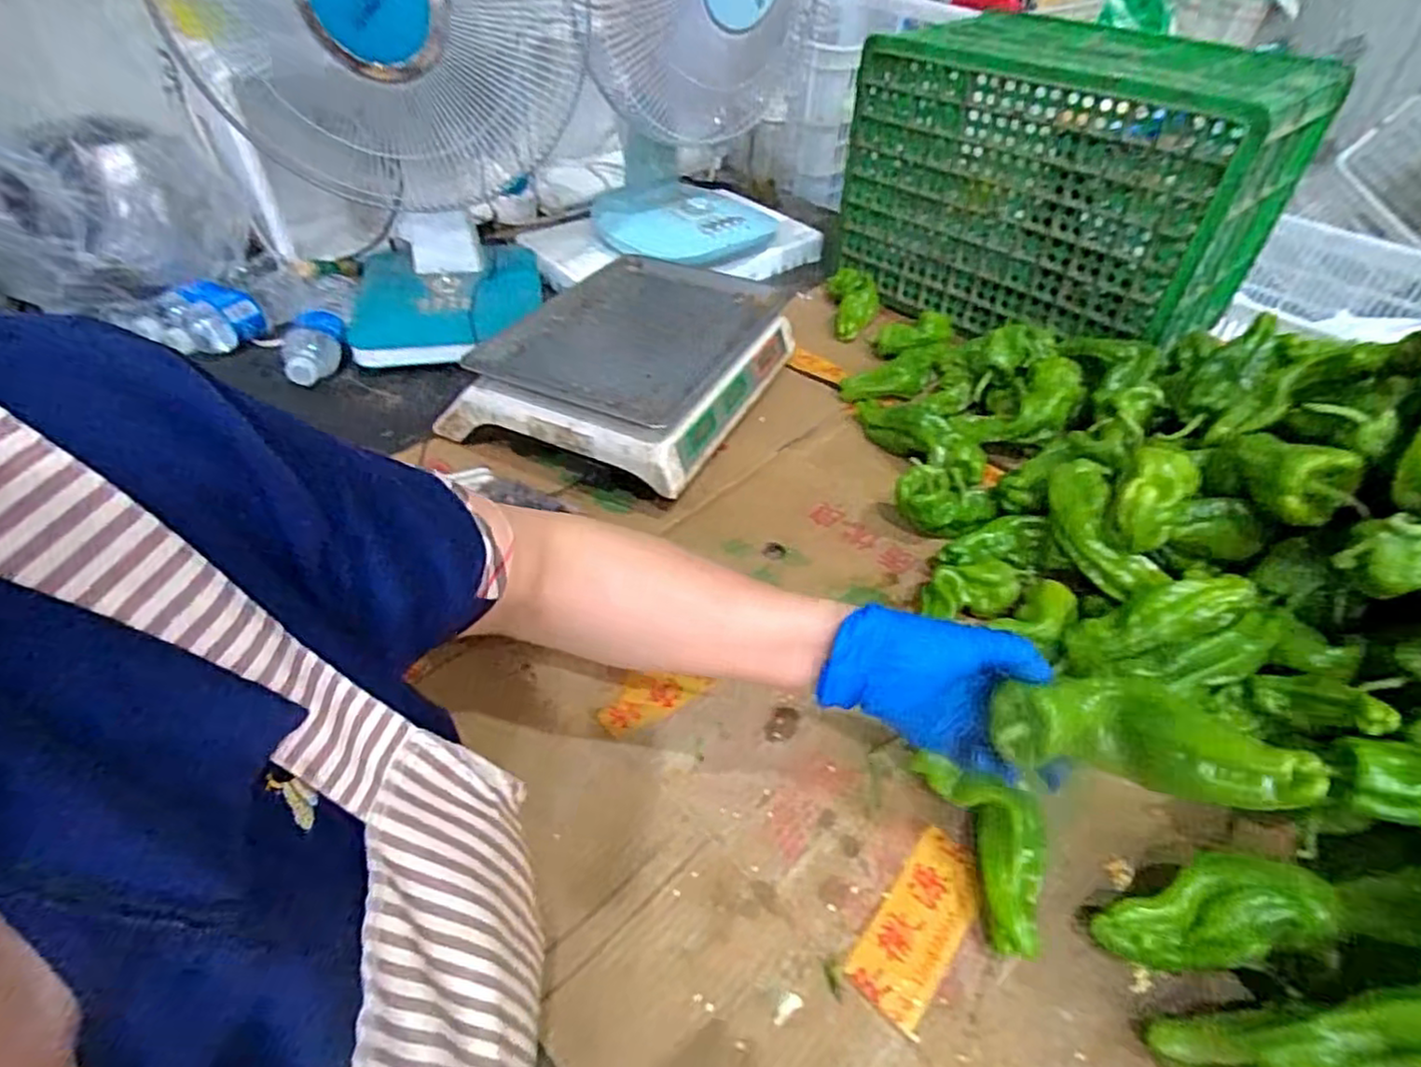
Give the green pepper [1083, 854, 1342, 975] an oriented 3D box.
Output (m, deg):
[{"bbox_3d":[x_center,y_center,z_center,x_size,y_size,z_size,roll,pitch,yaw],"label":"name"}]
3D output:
[{"bbox_3d":[0.305,0.231,0.419,0.132,0.038,0.055,-18,44,8],"label":"green pepper"}]

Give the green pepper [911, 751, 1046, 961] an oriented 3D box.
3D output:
[{"bbox_3d":[0.186,0.202,0.451,0.049,0.059,0.126,-10,46,-13],"label":"green pepper"}]

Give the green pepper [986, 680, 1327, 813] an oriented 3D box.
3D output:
[{"bbox_3d":[0.229,0.109,0.360,0.136,0.049,0.052,6,40,34],"label":"green pepper"}]

